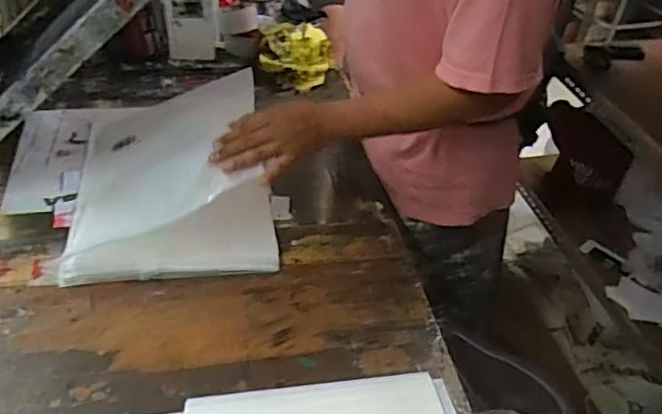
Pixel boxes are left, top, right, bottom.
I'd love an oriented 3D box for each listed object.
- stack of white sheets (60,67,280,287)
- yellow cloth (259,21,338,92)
[{"bbox_3d":[-0.248,-0.074,0.975,0.295,0.139,0.376,-3,40,-10],"label":"stack of white sheets"},{"bbox_3d":[-0.075,-0.329,1.353,0.158,0.081,0.167,2,40,-4],"label":"yellow cloth"}]

